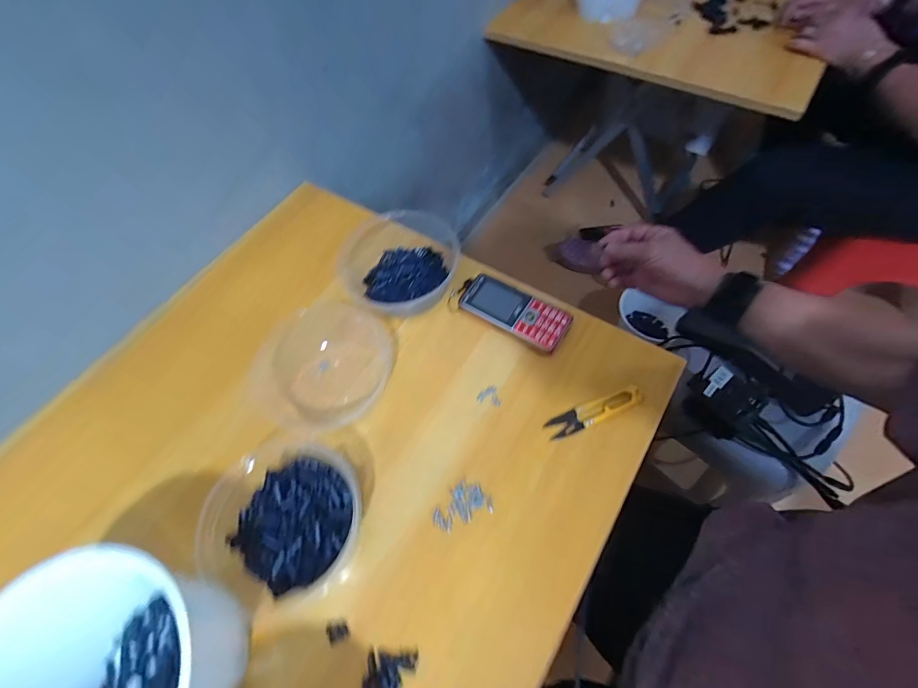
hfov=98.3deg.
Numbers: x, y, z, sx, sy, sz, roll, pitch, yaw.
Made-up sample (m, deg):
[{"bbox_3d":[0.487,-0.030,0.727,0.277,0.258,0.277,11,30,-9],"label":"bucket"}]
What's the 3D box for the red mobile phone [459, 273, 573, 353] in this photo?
[{"bbox_3d":[0.064,-0.040,0.462,0.126,0.011,0.055,28,67,18],"label":"red mobile phone"}]

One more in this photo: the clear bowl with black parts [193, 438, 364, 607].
[{"bbox_3d":[-0.160,0.160,0.364,0.146,0.051,0.134,-2,61,3],"label":"clear bowl with black parts"}]

